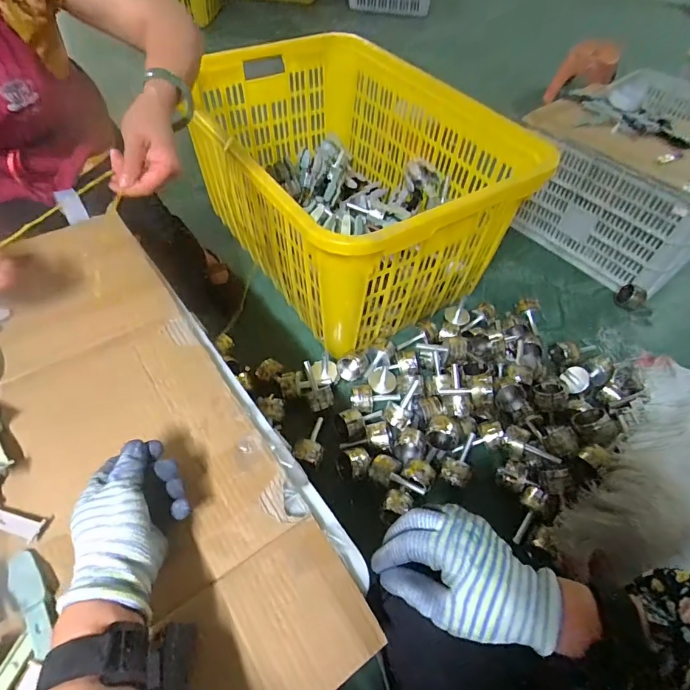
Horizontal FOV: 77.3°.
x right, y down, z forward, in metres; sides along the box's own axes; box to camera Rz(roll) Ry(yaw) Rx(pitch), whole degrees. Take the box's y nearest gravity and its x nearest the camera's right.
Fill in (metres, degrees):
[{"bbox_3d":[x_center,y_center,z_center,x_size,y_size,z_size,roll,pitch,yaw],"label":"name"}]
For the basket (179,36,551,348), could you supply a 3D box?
[{"bbox_3d":[0.007,-0.424,1.122,0.607,0.400,0.836,-25,57,-21],"label":"basket"}]

